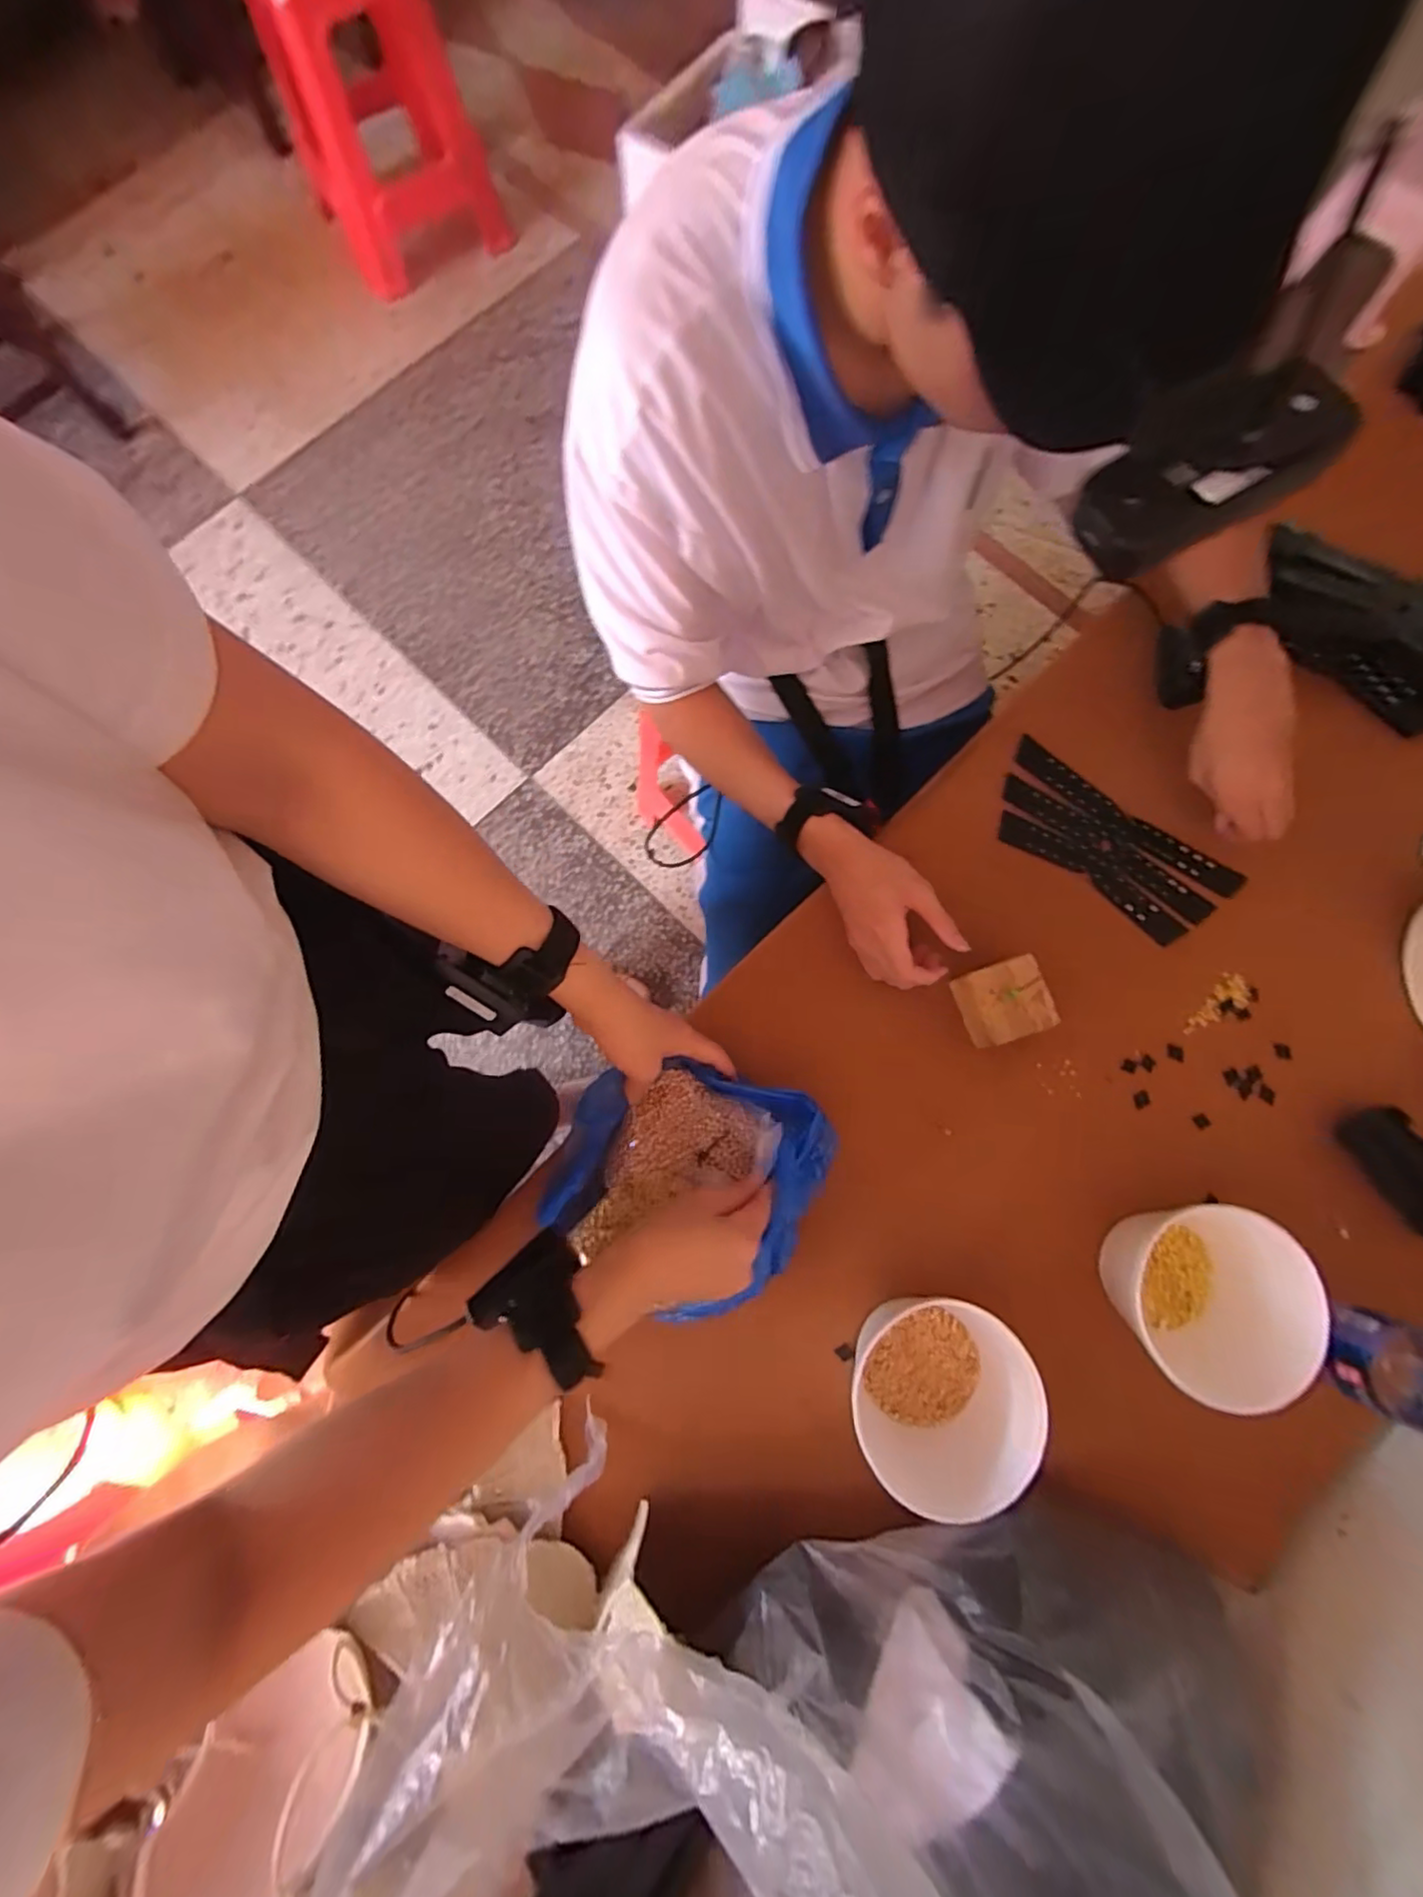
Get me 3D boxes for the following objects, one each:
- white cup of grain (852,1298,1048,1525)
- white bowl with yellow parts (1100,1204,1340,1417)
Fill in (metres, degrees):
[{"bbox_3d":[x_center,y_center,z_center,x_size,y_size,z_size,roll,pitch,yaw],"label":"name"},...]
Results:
[{"bbox_3d":[0.164,0.314,0.454,0.117,0.083,0.130,6,80,2],"label":"white cup of grain"},{"bbox_3d":[0.345,0.246,0.456,0.112,0.095,0.111,0,80,1],"label":"white bowl with yellow parts"}]

